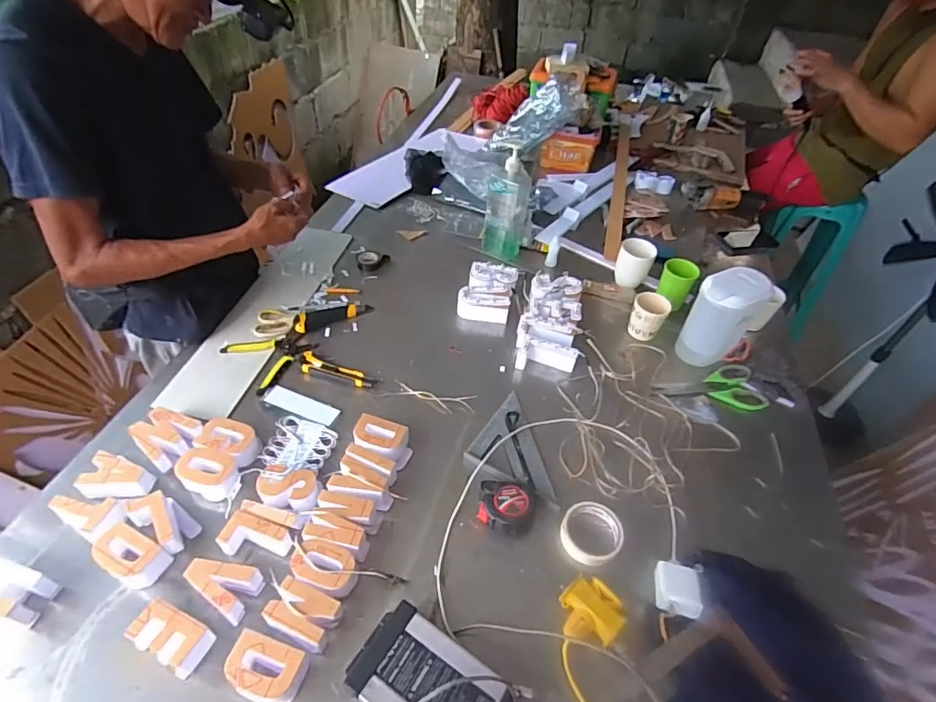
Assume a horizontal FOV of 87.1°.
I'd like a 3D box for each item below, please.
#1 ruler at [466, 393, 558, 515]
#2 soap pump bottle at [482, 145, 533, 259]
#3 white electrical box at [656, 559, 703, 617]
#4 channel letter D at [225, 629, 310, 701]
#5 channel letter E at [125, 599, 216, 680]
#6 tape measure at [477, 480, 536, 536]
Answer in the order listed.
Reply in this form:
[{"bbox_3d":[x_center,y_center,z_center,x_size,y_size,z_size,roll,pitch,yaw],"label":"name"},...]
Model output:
[{"bbox_3d":[0.059,0.171,0.836,0.126,0.016,0.226,-8,47,-12],"label":"ruler"},{"bbox_3d":[0.096,-0.347,1.171,0.105,0.267,0.057,7,46,2],"label":"soap pump bottle"},{"bbox_3d":[0.286,0.326,0.670,0.059,0.027,0.070,16,48,7],"label":"white electrical box"},{"bbox_3d":[-0.236,0.377,0.580,0.091,0.055,0.061,13,46,8],"label":"channel letter D"},{"bbox_3d":[-0.358,0.351,0.601,0.081,0.054,0.054,22,48,15],"label":"channel letter E"},{"bbox_3d":[0.060,0.238,0.749,0.086,0.041,0.085,3,46,-3],"label":"tape measure"}]

